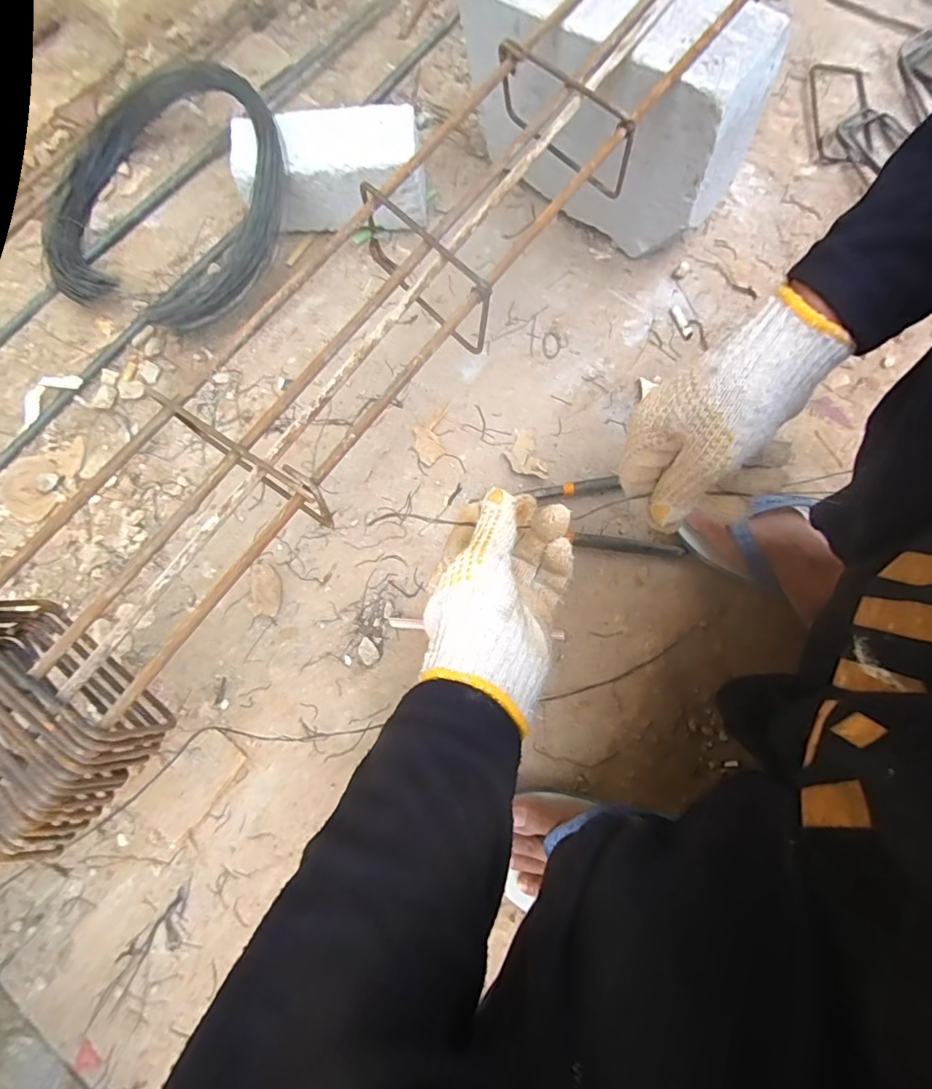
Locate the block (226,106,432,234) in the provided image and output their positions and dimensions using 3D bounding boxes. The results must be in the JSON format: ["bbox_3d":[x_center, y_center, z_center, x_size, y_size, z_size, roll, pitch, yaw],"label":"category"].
[{"bbox_3d":[-0.152,-0.415,0.574,0.207,0.099,0.080,-1,78,0],"label":"block"}]

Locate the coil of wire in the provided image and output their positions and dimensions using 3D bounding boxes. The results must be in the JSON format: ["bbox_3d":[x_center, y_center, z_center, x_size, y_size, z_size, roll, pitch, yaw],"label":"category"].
[{"bbox_3d":[-0.356,-0.394,0.572,0.317,0.096,0.267,14,78,3],"label":"coil of wire"}]

